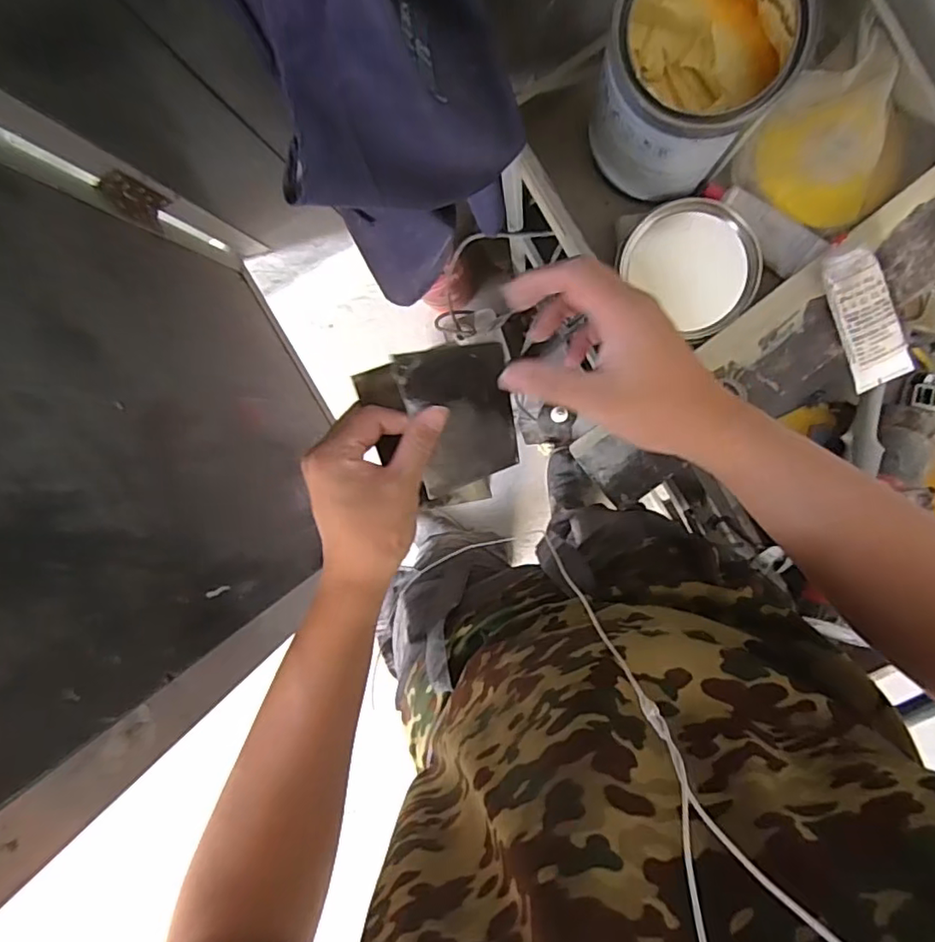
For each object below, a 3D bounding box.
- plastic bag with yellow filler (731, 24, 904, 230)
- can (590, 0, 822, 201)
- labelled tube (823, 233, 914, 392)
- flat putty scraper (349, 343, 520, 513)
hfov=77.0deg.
[{"bbox_3d":[0.375,-0.341,0.599,0.152,0.054,0.159,36,99,2],"label":"plastic bag with yellow filler"},{"bbox_3d":[0.199,-0.358,0.526,0.147,0.160,0.163,23,99,4],"label":"can"},{"bbox_3d":[0.378,-0.151,0.561,0.048,0.015,0.145,-20,101,28],"label":"labelled tube"},{"bbox_3d":[-0.002,-0.035,0.402,0.072,0.008,0.119,-22,132,-12],"label":"flat putty scraper"}]

